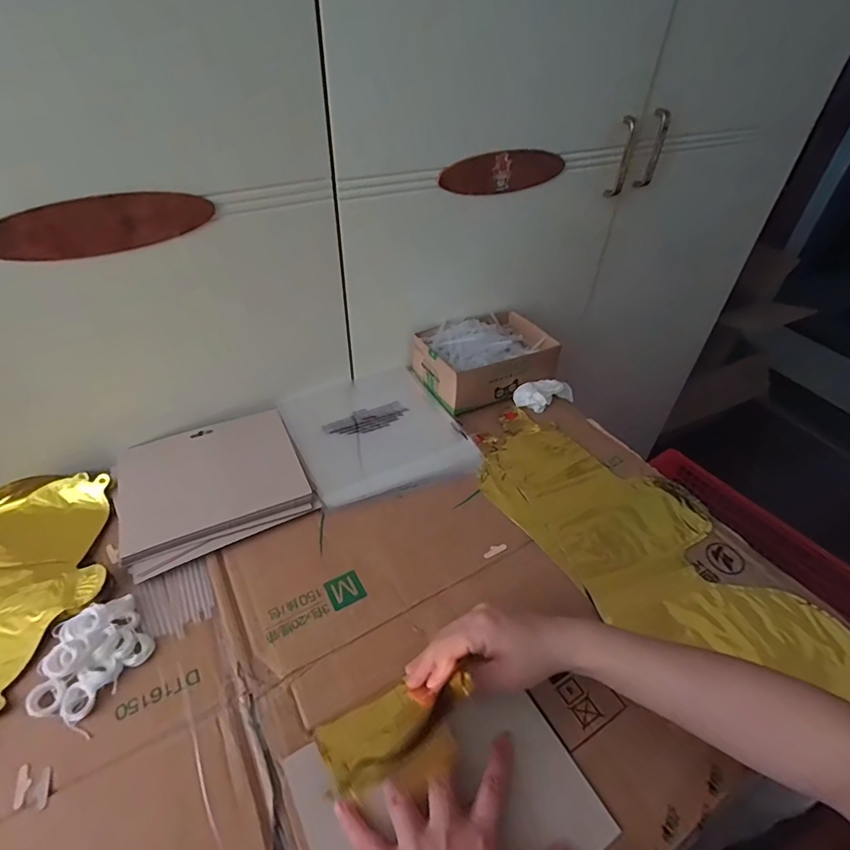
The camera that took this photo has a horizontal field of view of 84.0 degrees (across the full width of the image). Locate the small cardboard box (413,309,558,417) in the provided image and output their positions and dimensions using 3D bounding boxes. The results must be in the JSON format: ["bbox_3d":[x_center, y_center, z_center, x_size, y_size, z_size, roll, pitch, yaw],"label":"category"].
[{"bbox_3d":[0.089,-0.102,0.705,0.189,0.076,0.135,-16,46,-20],"label":"small cardboard box"}]

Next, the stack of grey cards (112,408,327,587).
[{"bbox_3d":[-0.245,0.065,0.547,0.195,0.019,0.179,-19,47,-23],"label":"stack of grey cards"}]

